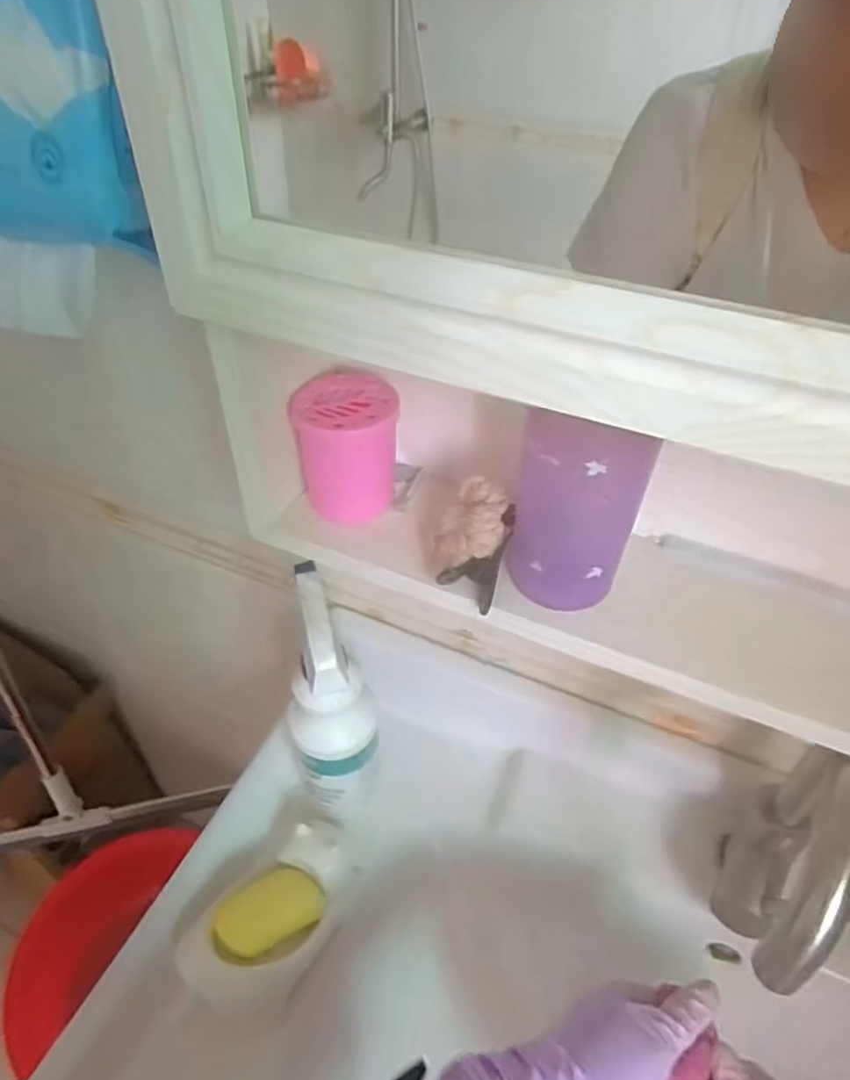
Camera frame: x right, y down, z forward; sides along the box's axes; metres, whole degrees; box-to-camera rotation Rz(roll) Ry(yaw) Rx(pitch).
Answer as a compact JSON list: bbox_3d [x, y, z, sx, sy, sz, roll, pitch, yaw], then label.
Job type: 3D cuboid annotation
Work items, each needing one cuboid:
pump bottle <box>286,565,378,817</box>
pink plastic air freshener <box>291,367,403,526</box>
[{"bbox_3d":[-0.066,0.122,0.496,0.060,0.220,0.082,-6,44,-8],"label":"pump bottle"},{"bbox_3d":[-0.049,-0.056,0.431,0.063,0.082,0.060,-3,43,-4],"label":"pink plastic air freshener"}]

